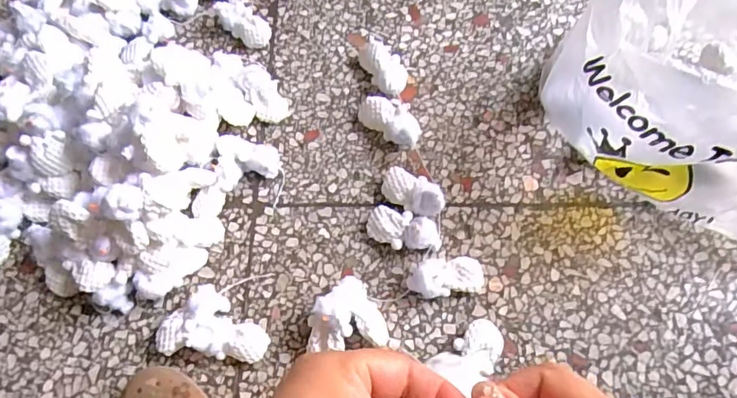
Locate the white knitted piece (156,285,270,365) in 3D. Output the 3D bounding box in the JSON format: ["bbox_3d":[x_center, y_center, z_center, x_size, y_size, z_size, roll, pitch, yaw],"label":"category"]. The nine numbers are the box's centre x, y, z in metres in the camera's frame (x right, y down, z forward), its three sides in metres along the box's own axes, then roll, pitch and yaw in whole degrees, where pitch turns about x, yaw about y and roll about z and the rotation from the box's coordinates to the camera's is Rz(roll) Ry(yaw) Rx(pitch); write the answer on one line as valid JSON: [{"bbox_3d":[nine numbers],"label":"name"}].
[{"bbox_3d":[-0.176,0.144,0.586,0.122,0.035,0.077,4,68,4],"label":"white knitted piece"}]

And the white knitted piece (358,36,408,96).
[{"bbox_3d":[0.021,-0.189,0.715,0.048,0.035,0.104,-25,69,-7],"label":"white knitted piece"}]

